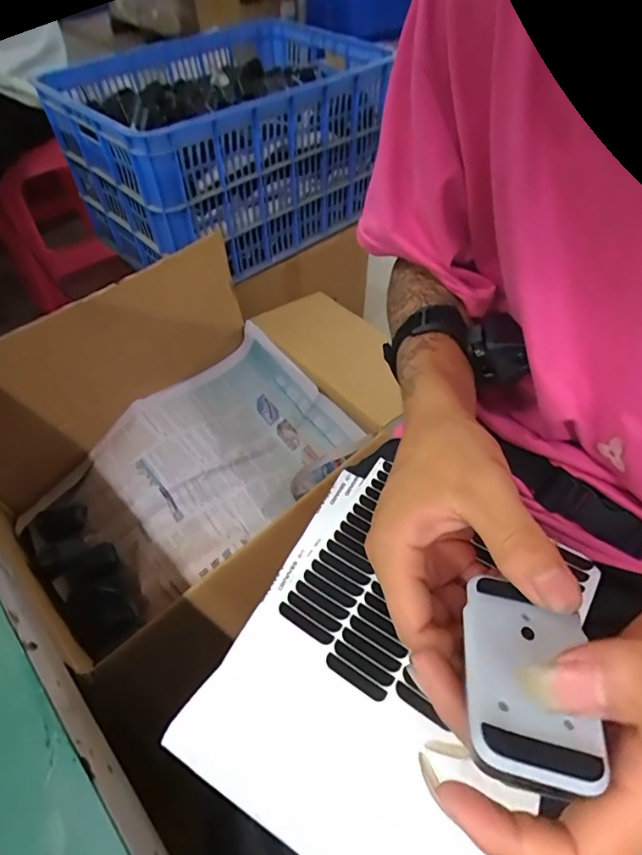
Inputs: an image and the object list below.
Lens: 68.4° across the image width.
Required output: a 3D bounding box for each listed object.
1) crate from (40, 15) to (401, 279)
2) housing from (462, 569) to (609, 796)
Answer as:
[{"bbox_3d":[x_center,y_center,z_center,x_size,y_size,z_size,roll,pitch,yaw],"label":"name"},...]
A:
[{"bbox_3d":[-0.193,-0.598,1.016,0.584,0.288,0.417,-35,59,-24],"label":"crate"},{"bbox_3d":[0.073,0.092,0.170,0.041,0.018,0.069,10,37,11],"label":"housing"}]

